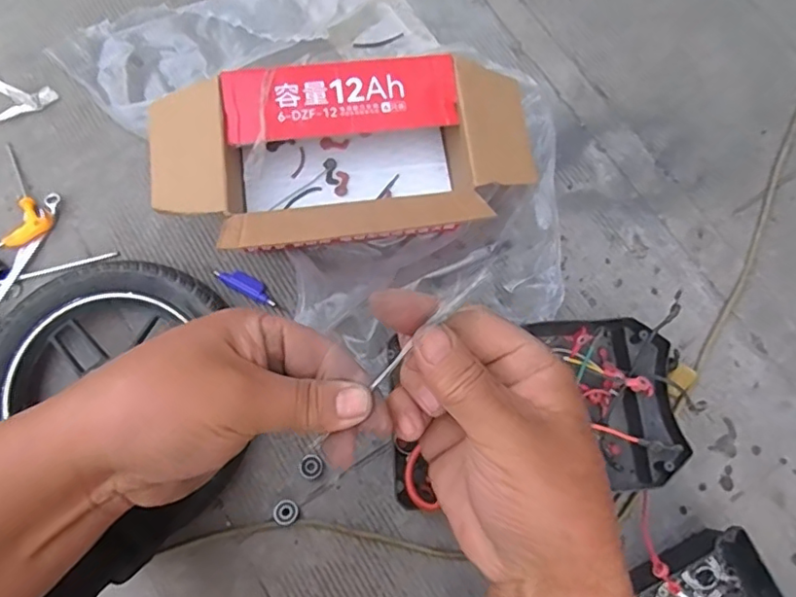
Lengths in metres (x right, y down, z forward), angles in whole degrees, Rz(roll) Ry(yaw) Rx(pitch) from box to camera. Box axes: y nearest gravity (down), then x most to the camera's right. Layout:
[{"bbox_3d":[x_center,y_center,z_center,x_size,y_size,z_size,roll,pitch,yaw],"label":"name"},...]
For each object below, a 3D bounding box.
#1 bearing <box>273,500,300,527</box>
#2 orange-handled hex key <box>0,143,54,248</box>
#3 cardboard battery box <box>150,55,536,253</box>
[{"bbox_3d":[-0.145,0.278,0.737,0.032,0.016,0.031,0,75,-1],"label":"bearing"},{"bbox_3d":[-0.599,-0.153,0.867,0.086,0.025,0.173,-35,79,-10],"label":"orange-handled hex key"},{"bbox_3d":[-0.073,-0.177,0.786,0.517,0.194,0.289,-5,73,-2],"label":"cardboard battery box"}]

